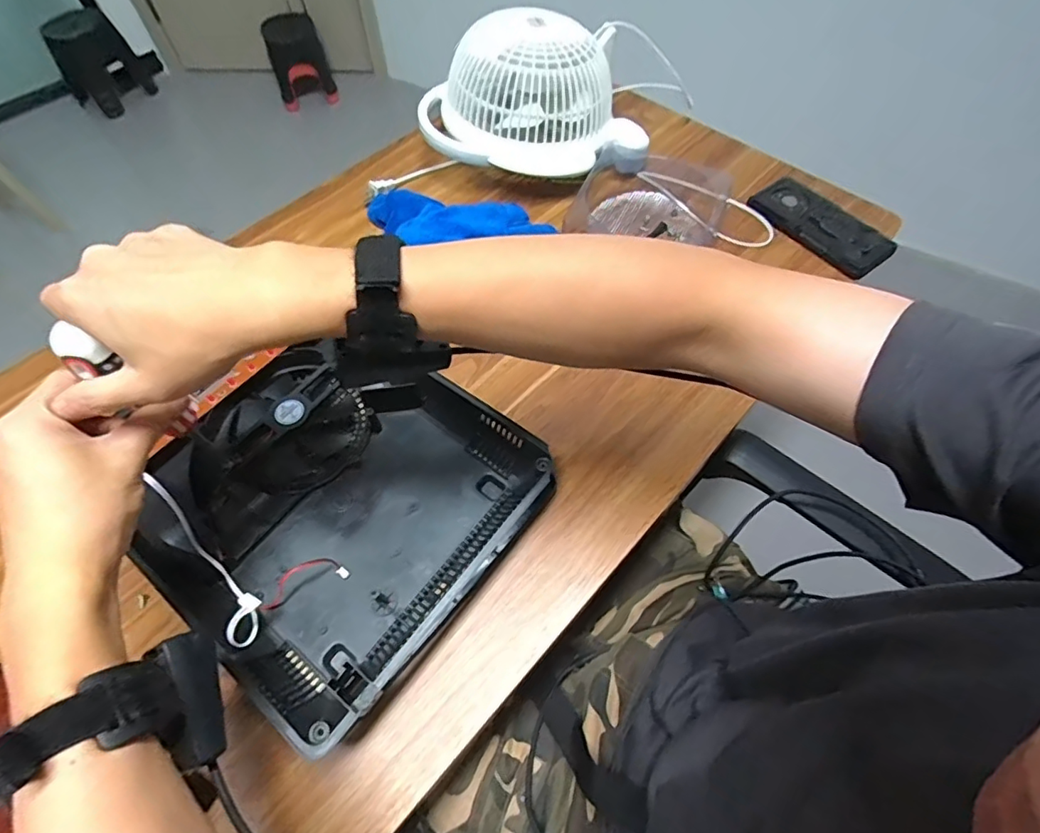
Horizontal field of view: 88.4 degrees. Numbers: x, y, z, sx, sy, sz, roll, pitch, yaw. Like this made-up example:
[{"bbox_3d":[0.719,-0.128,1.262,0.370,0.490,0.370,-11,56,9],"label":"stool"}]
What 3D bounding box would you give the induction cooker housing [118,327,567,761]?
[{"bbox_3d":[-0.155,0.073,0.457,0.276,0.055,0.265,33,66,18],"label":"induction cooker housing"}]

